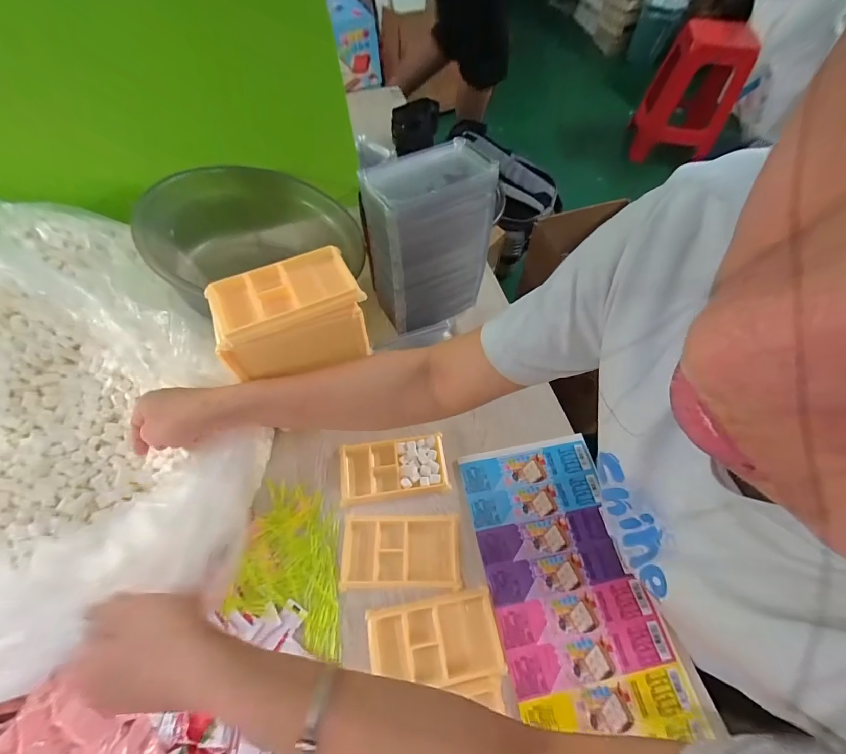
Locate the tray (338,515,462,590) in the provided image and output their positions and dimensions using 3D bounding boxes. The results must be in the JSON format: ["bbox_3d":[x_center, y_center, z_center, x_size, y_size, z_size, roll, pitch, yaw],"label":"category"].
[{"bbox_3d":[-0.025,0.198,0.423,0.132,0.011,0.076,1,60,-2],"label":"tray"}]

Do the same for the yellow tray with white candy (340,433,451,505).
[{"bbox_3d":[-0.038,0.119,0.476,0.135,0.029,0.074,-6,60,-6],"label":"yellow tray with white candy"}]

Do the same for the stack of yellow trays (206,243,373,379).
[{"bbox_3d":[-0.131,-0.055,0.376,0.143,0.083,0.092,-22,62,-12],"label":"stack of yellow trays"}]

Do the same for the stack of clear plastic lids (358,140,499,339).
[{"bbox_3d":[0.005,-0.174,0.493,0.145,0.201,0.094,-24,64,-16],"label":"stack of clear plastic lids"}]

